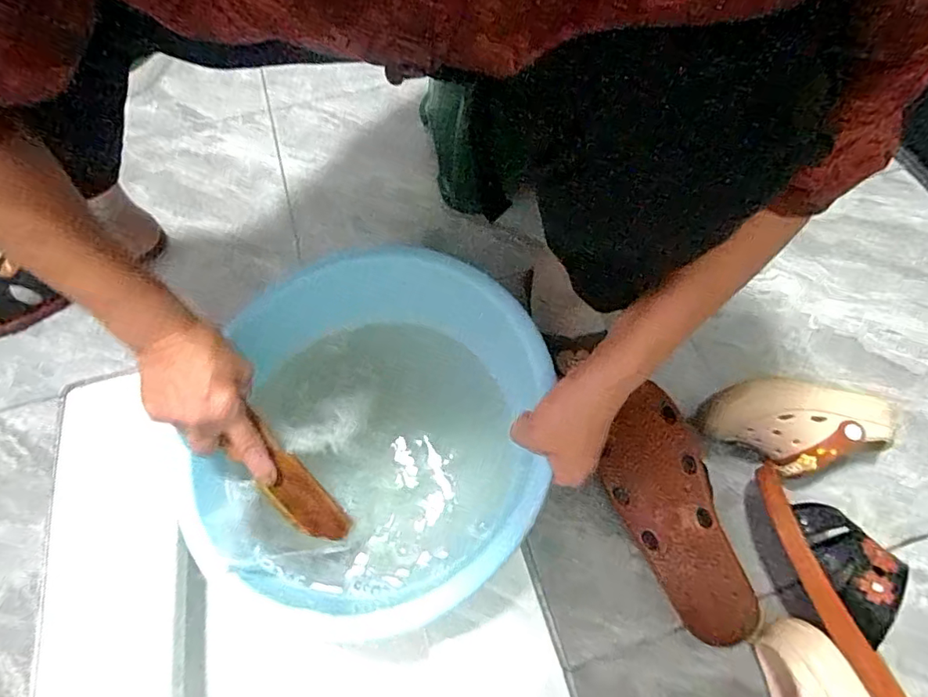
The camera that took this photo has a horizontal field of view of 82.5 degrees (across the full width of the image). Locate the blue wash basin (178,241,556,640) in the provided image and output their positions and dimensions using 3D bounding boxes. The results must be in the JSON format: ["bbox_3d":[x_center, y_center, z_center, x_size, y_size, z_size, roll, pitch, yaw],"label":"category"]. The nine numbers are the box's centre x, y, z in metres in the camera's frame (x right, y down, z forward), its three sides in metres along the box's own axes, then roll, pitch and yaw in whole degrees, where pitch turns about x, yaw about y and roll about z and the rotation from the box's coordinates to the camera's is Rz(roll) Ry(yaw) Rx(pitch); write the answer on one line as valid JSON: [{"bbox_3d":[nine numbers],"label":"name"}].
[{"bbox_3d":[-0.084,0.071,0.477,0.302,0.108,0.316,0,61,1],"label":"blue wash basin"}]

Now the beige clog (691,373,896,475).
[{"bbox_3d":[0.302,0.081,0.499,0.164,0.078,0.073,9,62,7],"label":"beige clog"}]

